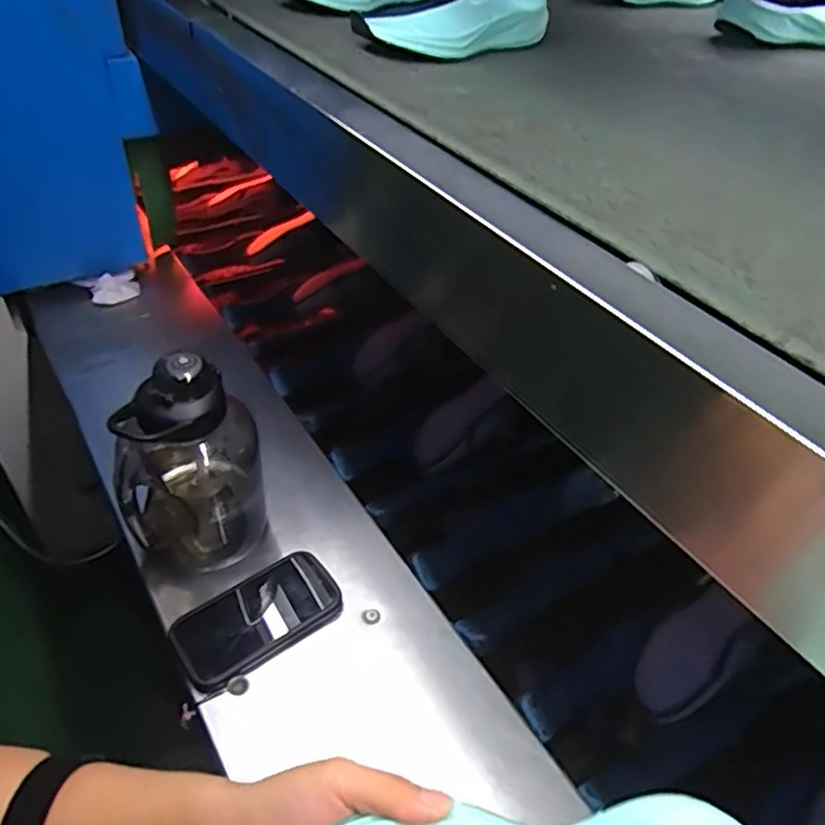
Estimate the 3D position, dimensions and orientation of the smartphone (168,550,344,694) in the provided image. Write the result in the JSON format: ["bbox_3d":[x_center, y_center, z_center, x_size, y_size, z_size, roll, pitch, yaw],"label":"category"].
[{"bbox_3d":[-0.150,0.196,0.645,0.153,0.024,0.087,-28,51,-29],"label":"smartphone"}]

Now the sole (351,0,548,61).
[{"bbox_3d":[0.043,-0.388,0.666,0.218,0.038,0.079,-26,50,-28],"label":"sole"}]

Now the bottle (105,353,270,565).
[{"bbox_3d":[-0.213,0.047,0.641,0.125,0.215,0.097,-2,43,-6],"label":"bottle"}]

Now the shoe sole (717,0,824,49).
[{"bbox_3d":[0.477,-0.468,0.792,0.224,0.041,0.074,-13,45,-17],"label":"shoe sole"}]

